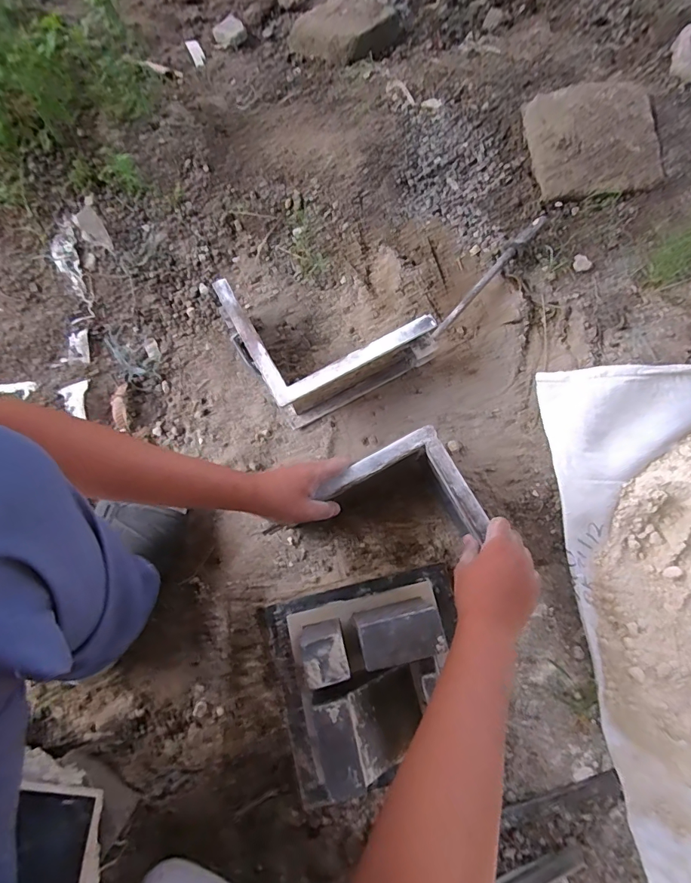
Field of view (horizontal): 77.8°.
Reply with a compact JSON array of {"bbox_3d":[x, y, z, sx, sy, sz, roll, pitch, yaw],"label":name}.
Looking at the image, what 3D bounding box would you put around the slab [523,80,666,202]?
[{"bbox_3d":[0.416,-0.512,0.721,0.196,0.035,0.196,-6,76,0],"label":"slab"}]

